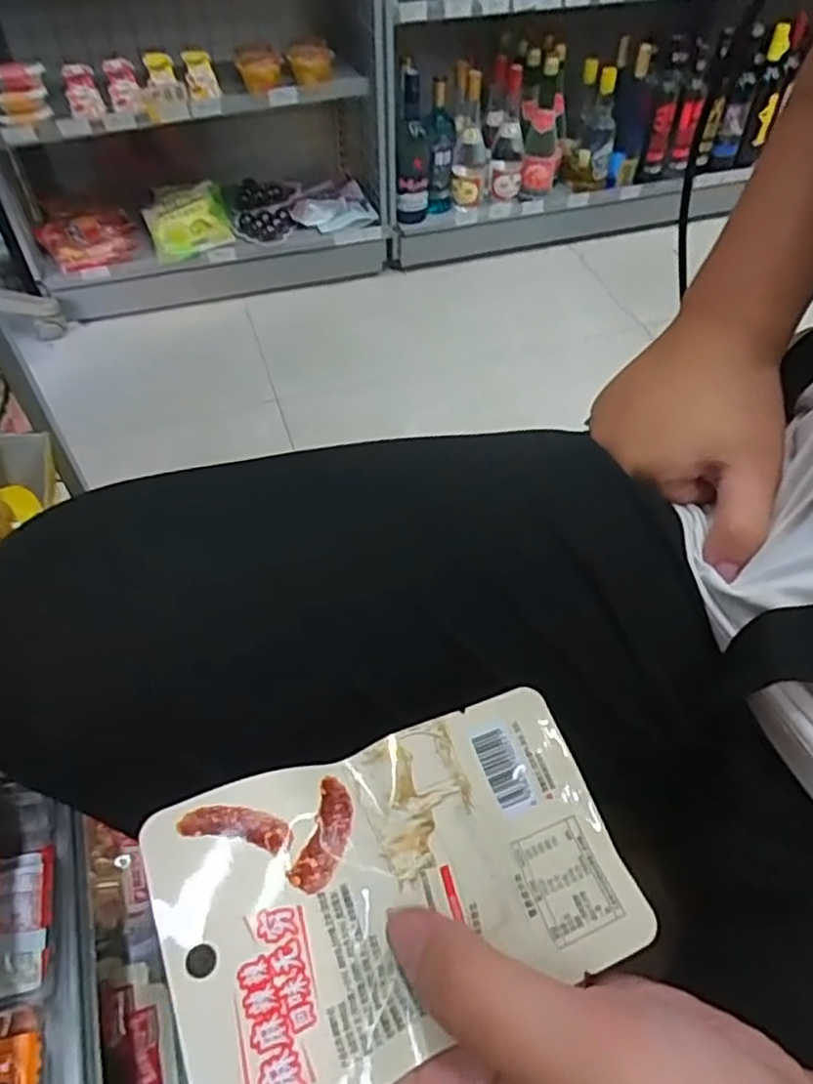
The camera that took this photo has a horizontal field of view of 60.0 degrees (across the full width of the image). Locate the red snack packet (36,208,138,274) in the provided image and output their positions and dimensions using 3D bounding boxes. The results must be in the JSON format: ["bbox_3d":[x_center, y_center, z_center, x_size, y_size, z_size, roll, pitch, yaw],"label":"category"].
[{"bbox_3d":[-0.685,-0.649,1.517,0.199,0.048,0.149,-19,54,-14],"label":"red snack packet"}]

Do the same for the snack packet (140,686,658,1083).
[{"bbox_3d":[0.001,0.101,0.213,0.141,0.010,0.086,-8,55,-28],"label":"snack packet"}]

